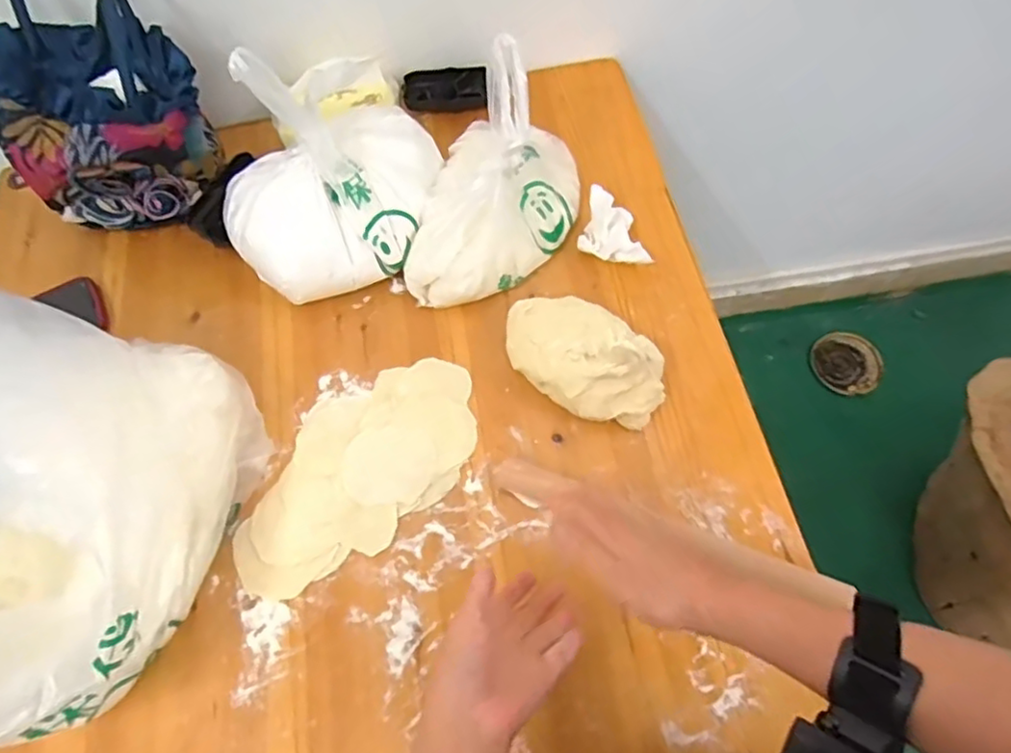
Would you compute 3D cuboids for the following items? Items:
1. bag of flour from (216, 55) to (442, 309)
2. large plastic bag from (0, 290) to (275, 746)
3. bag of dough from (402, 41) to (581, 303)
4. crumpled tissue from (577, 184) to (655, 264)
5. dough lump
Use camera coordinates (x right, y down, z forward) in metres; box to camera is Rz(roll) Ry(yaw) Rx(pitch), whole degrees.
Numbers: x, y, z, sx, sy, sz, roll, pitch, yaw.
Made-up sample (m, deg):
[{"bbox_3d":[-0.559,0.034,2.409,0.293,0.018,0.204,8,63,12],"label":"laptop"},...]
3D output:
[{"bbox_3d":[-0.167,-0.187,0.623,0.223,0.196,0.145,-20,65,-5],"label":"bag of flour"},{"bbox_3d":[-0.369,0.090,0.494,0.265,0.209,0.311,10,66,7],"label":"large plastic bag"},{"bbox_3d":[-0.008,-0.194,0.634,0.146,0.163,0.224,15,66,10],"label":"bag of dough"},{"bbox_3d":[0.119,-0.152,0.677,0.077,0.041,0.065,16,67,10],"label":"crumpled tissue"},{"bbox_3d":[0.070,-0.019,0.599,0.161,0.068,0.097,34,71,17],"label":"dough lump"}]

